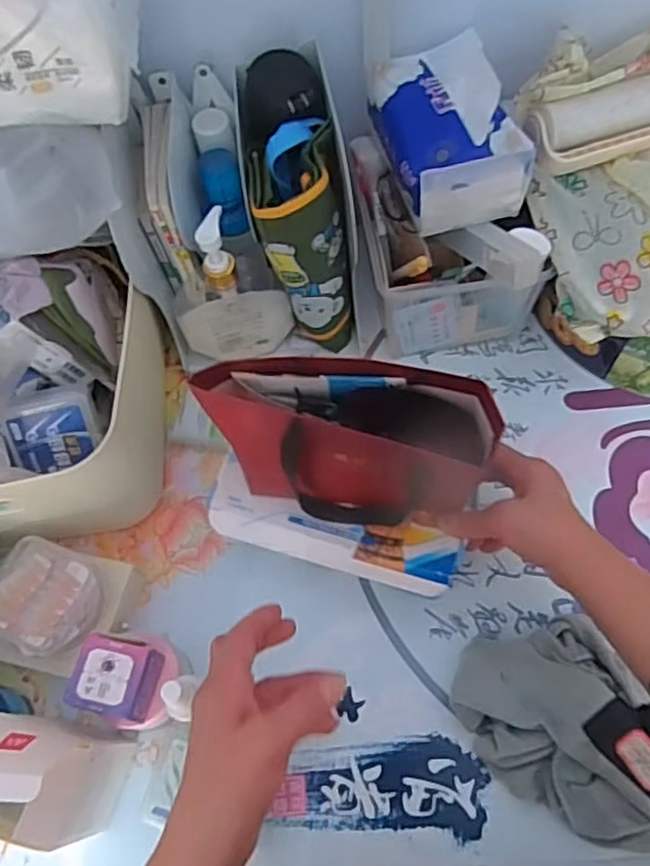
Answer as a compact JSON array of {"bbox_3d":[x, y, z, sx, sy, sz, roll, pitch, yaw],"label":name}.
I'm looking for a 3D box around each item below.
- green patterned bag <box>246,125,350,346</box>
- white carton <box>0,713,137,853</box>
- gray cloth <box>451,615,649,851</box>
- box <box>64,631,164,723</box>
[{"bbox_3d":[-0.019,-0.158,0.557,0.069,0.178,0.093,-12,64,-2],"label":"green patterned bag"},{"bbox_3d":[-0.184,0.220,0.430,0.073,0.144,0.066,13,65,10],"label":"white carton"},{"bbox_3d":[0.161,0.211,0.458,0.113,0.054,0.145,-17,64,-5],"label":"gray cloth"},{"bbox_3d":[-0.142,0.165,0.452,0.051,0.028,0.048,9,65,8],"label":"box"}]

